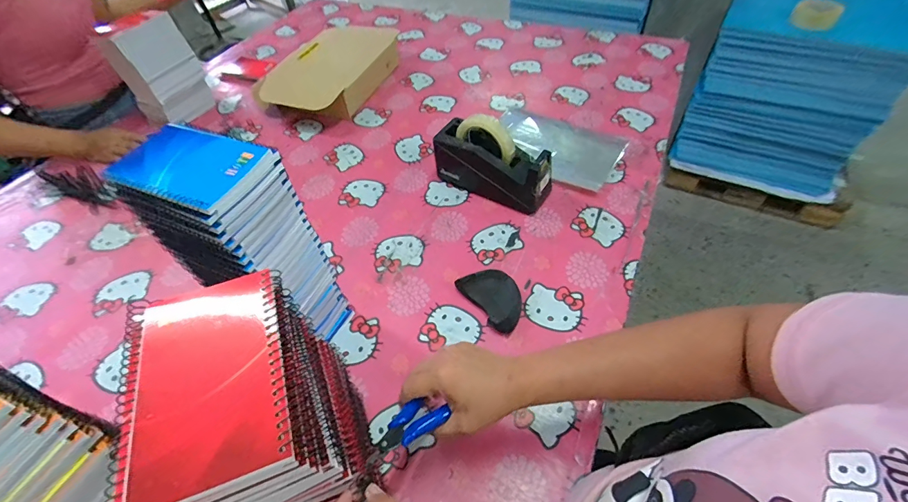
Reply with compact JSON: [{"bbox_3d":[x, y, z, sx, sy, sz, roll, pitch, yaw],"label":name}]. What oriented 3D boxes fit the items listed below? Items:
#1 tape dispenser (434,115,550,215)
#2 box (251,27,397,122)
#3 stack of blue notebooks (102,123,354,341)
[{"bbox_3d":[0.065,-0.155,0.689,0.203,0.123,0.073,22,56,21],"label":"tape dispenser"},{"bbox_3d":[-0.288,-0.425,0.950,0.206,0.091,0.332,14,54,15],"label":"box"},{"bbox_3d":[-0.234,0.009,0.475,0.136,0.290,0.092,15,54,16],"label":"stack of blue notebooks"}]

